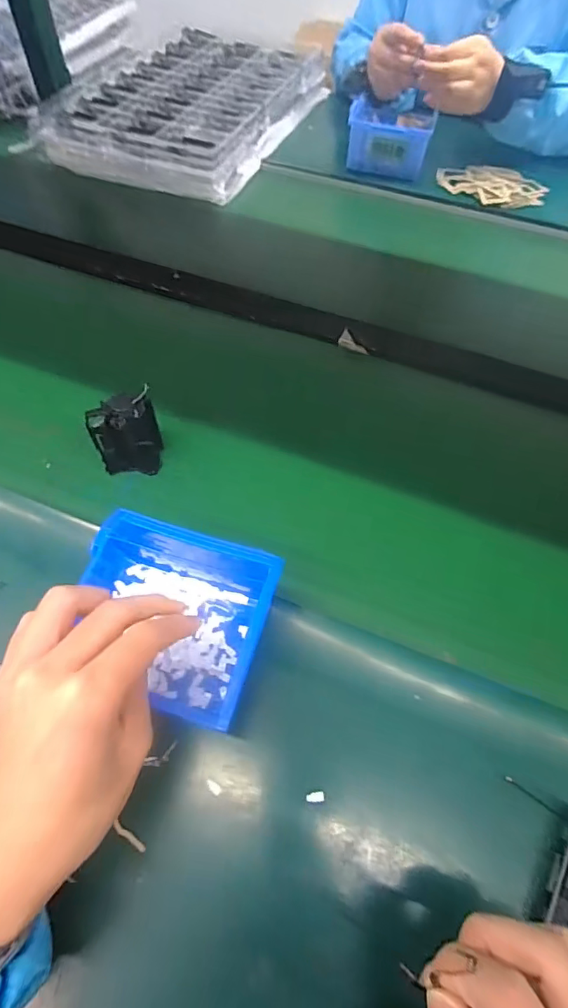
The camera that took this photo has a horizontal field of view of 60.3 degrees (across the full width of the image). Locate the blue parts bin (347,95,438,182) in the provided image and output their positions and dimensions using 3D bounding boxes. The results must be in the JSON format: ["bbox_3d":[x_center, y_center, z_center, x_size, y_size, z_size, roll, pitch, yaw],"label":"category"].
[{"bbox_3d":[0.154,-0.541,0.732,0.123,0.067,0.090,14,60,5],"label":"blue parts bin"}]

